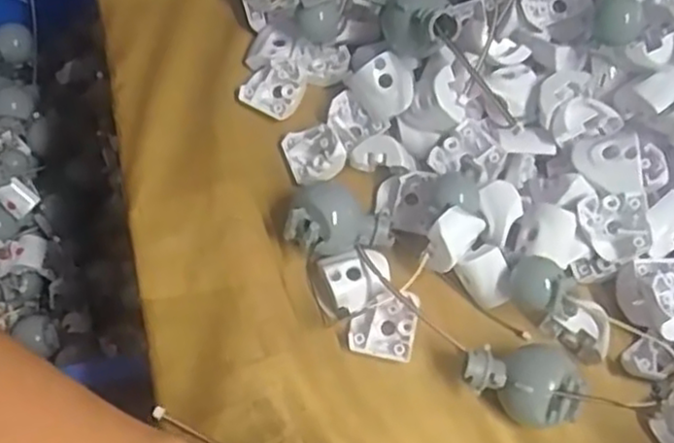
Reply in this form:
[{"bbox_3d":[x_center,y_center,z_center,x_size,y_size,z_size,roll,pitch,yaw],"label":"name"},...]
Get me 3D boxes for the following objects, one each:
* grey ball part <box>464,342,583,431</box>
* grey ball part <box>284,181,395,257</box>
[{"bbox_3d":[0.082,0.073,0.329,0.050,0.035,0.033,13,64,4],"label":"grey ball part"},{"bbox_3d":[0.002,0.004,0.359,0.049,0.033,0.034,24,66,10],"label":"grey ball part"}]

